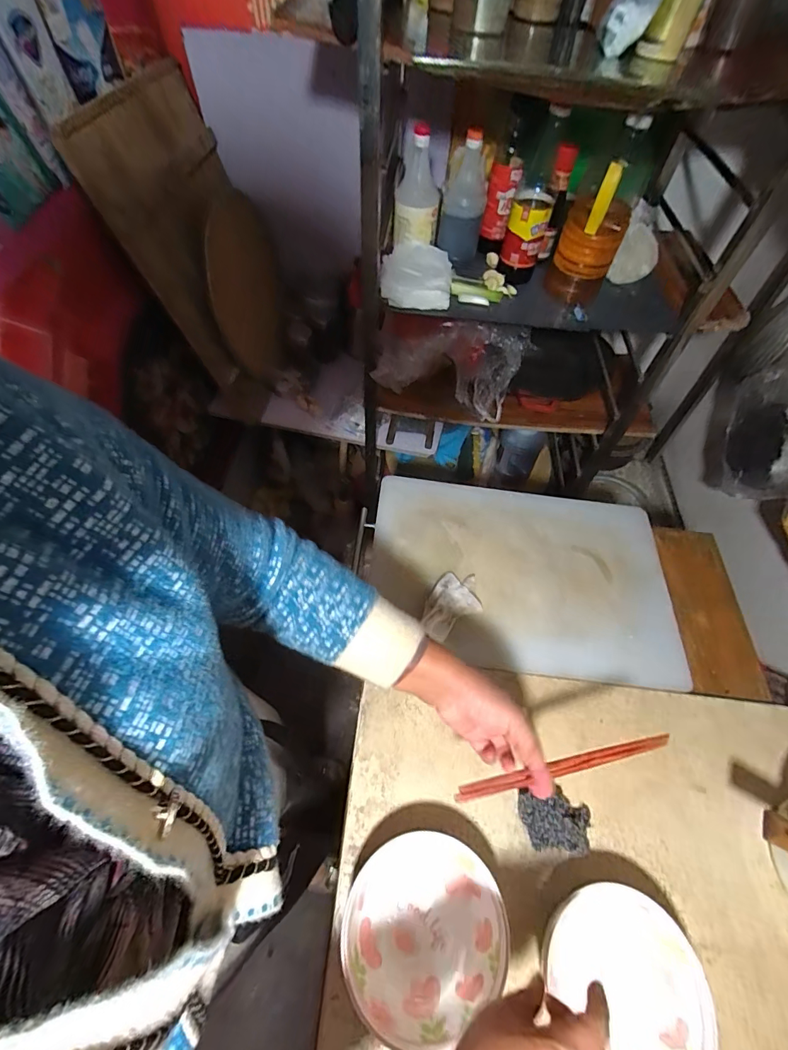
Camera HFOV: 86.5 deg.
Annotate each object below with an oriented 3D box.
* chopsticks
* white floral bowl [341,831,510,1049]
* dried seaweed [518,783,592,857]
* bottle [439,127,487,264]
[{"bbox_3d":[0.181,0.259,0.448,0.235,0.007,0.015,-13,58,-3],"label":"chopsticks"},{"bbox_3d":[0.034,0.454,0.473,0.171,0.062,0.168,0,57,0],"label":"white floral bowl"},{"bbox_3d":[0.215,0.387,0.548,0.092,0.033,0.073,-6,57,-3],"label":"dried seaweed"},{"bbox_3d":[0.136,-0.622,0.817,0.086,0.201,0.081,3,57,2],"label":"bottle"}]

